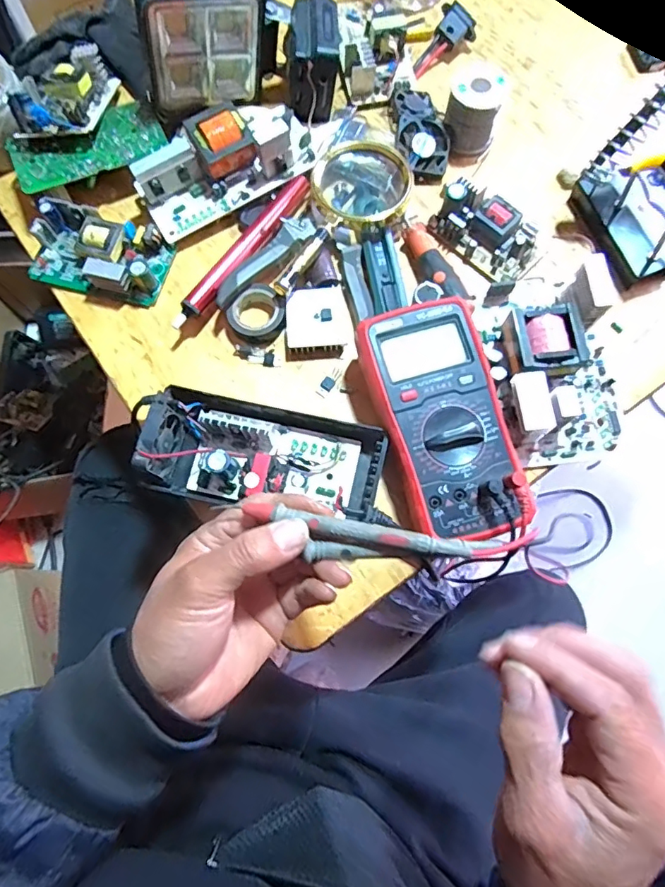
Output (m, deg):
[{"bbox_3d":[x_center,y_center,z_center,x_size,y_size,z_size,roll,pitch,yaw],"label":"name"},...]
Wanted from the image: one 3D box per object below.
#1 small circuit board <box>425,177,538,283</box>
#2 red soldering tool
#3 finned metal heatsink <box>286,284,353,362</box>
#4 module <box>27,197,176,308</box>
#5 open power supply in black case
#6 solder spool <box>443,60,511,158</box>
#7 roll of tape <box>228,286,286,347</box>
[{"bbox_3d":[0.136,-0.190,0.455,0.092,0.035,0.053,38,78,11],"label":"small circuit board"},{"bbox_3d":[-0.079,-0.173,0.460,0.020,0.015,0.183,32,77,10],"label":"red soldering tool"},{"bbox_3d":[-0.014,-0.105,0.451,0.055,0.018,0.058,-6,74,0],"label":"finned metal heatsink"},{"bbox_3d":[-0.209,-0.172,0.465,0.116,0.033,0.067,14,75,5],"label":"module"},{"bbox_3d":[-0.050,0.010,0.394,0.189,0.047,0.084,11,75,4],"label":"open power supply in black case"},{"bbox_3d":[0.132,-0.312,0.485,0.052,0.056,0.058,15,75,6],"label":"solder spool"},{"bbox_3d":[-0.063,-0.111,0.450,0.047,0.018,0.045,0,74,1],"label":"roll of tape"}]

